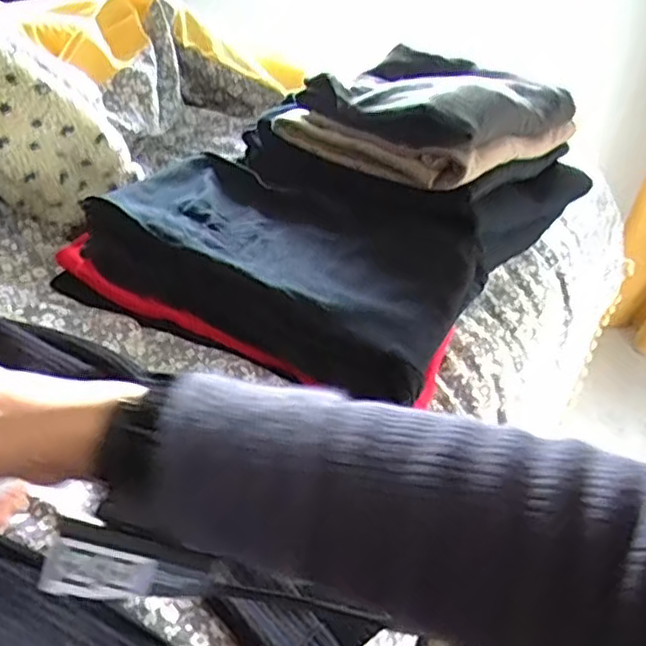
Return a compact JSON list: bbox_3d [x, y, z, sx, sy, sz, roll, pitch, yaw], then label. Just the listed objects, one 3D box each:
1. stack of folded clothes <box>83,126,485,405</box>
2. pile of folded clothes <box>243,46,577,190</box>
[{"bbox_3d":[-0.018,-0.062,0.570,0.289,0.073,0.206,22,37,23],"label":"stack of folded clothes"},{"bbox_3d":[0.101,-0.209,0.665,0.205,0.071,0.214,30,40,31],"label":"pile of folded clothes"}]

